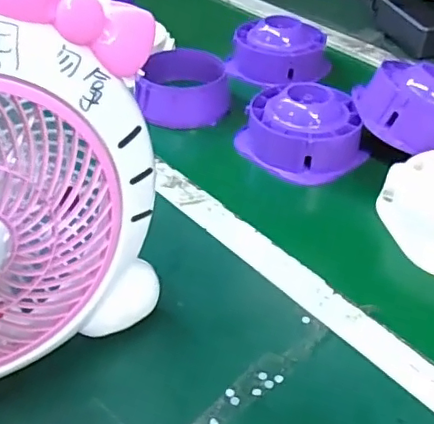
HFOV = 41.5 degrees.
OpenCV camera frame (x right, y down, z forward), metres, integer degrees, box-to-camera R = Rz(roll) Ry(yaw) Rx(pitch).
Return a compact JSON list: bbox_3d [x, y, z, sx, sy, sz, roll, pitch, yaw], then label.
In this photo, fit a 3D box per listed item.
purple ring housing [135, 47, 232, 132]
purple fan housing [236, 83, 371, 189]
[{"bbox_3d":[-0.042,-0.165,0.745,0.112,0.058,0.116,1,40,-2],"label":"purple ring housing"},{"bbox_3d":[0.099,-0.097,0.658,0.126,0.080,0.123,2,40,-1],"label":"purple fan housing"}]

